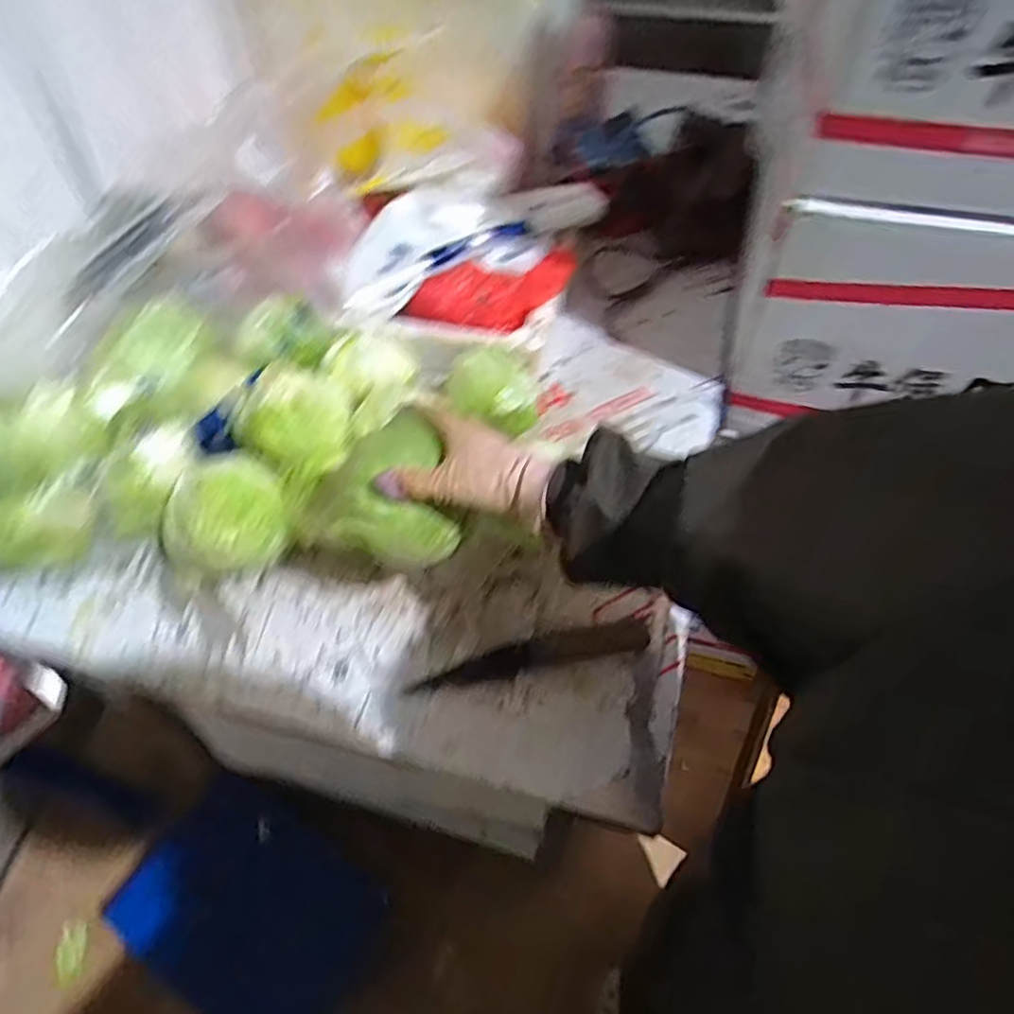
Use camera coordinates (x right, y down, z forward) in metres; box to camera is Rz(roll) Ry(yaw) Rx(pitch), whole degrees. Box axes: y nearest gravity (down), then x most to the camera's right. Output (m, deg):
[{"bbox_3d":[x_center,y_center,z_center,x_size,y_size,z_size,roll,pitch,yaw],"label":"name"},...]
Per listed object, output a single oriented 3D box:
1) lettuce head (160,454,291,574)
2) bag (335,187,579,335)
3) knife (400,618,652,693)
[{"bbox_3d":[-0.266,0.007,0.639,0.112,0.092,0.097,10,55,8],"label":"lettuce head"},{"bbox_3d":[-0.058,-0.292,0.809,0.263,0.075,0.177,7,55,6],"label":"bag"},{"bbox_3d":[0.022,0.135,0.611,0.218,0.013,0.032,-10,55,-6],"label":"knife"}]

